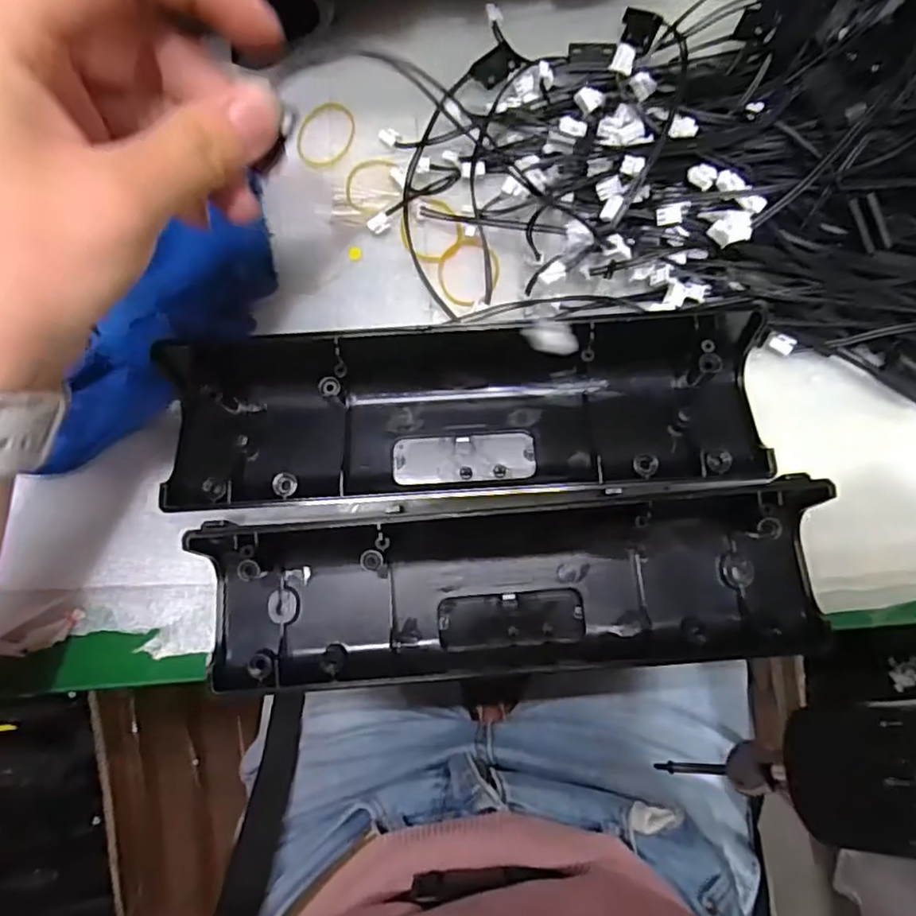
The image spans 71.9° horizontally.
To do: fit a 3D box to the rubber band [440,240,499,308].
[{"bbox_3d":[0.004,-0.085,0.289,0.029,0.005,0.031,-1,75,2],"label":"rubber band"}]

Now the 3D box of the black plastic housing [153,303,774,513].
[{"bbox_3d":[0.002,-0.022,0.269,0.245,0.024,0.080,-4,81,2],"label":"black plastic housing"}]

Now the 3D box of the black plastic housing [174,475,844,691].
[{"bbox_3d":[0.022,0.054,0.261,0.246,0.033,0.070,-4,81,1],"label":"black plastic housing"}]

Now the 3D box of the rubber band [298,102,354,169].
[{"bbox_3d":[-0.063,-0.153,0.299,0.023,0.004,0.035,17,82,5],"label":"rubber band"}]

